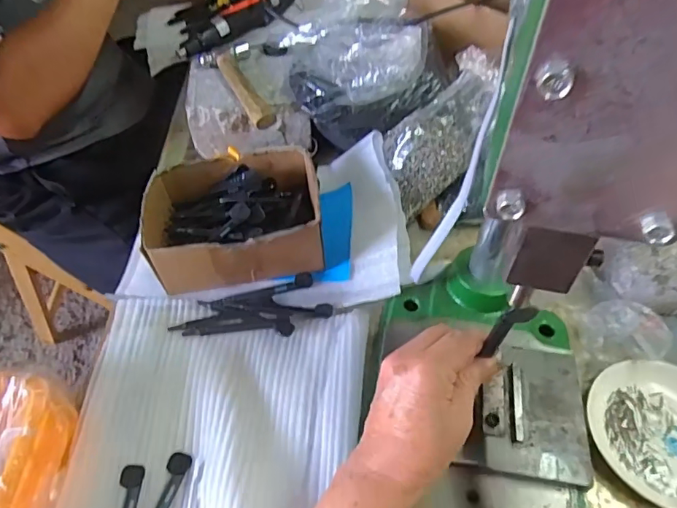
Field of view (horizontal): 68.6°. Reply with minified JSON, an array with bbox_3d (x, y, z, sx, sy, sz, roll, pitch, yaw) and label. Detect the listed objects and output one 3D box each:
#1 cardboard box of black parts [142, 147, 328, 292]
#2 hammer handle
[{"bbox_3d":[-0.102,-0.036,0.501,0.164,0.072,0.130,-4,50,-4],"label":"cardboard box of black parts"},{"bbox_3d":[-0.109,-0.188,0.563,0.023,0.021,0.129,-23,53,-19],"label":"hammer handle"}]

